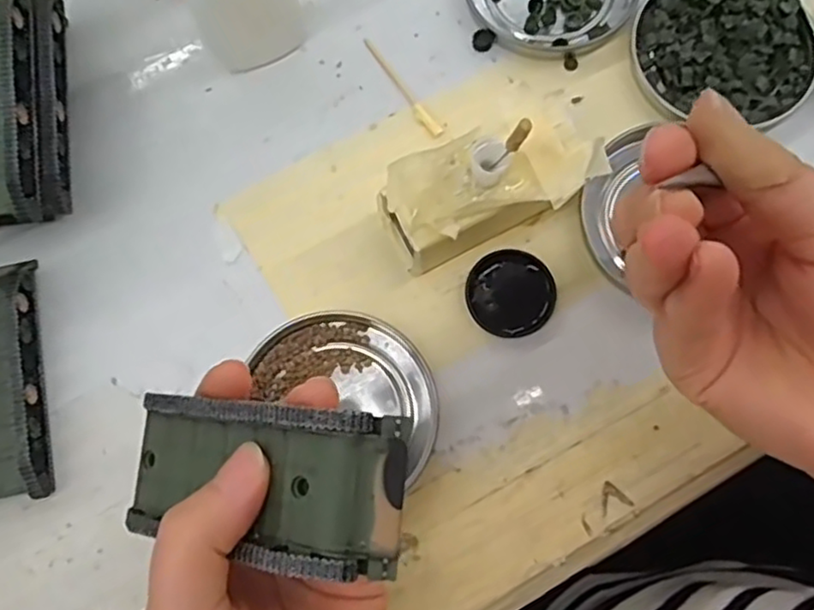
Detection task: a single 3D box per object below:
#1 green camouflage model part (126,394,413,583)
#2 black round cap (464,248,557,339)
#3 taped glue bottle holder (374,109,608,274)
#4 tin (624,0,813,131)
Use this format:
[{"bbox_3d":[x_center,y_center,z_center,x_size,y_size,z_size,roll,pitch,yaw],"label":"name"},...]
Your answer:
[{"bbox_3d":[-0.046,0.050,0.201,0.096,0.021,0.042,1,75,32],"label":"green camouflage model part"},{"bbox_3d":[0.042,-0.005,0.279,0.036,0.008,0.034,0,77,1],"label":"black round cap"},{"bbox_3d":[0.032,-0.045,0.271,0.087,0.043,0.042,-29,77,-5],"label":"taped glue bottle holder"},{"bbox_3d":[0.139,-0.113,0.295,0.080,0.022,0.067,25,79,7],"label":"tin"}]

